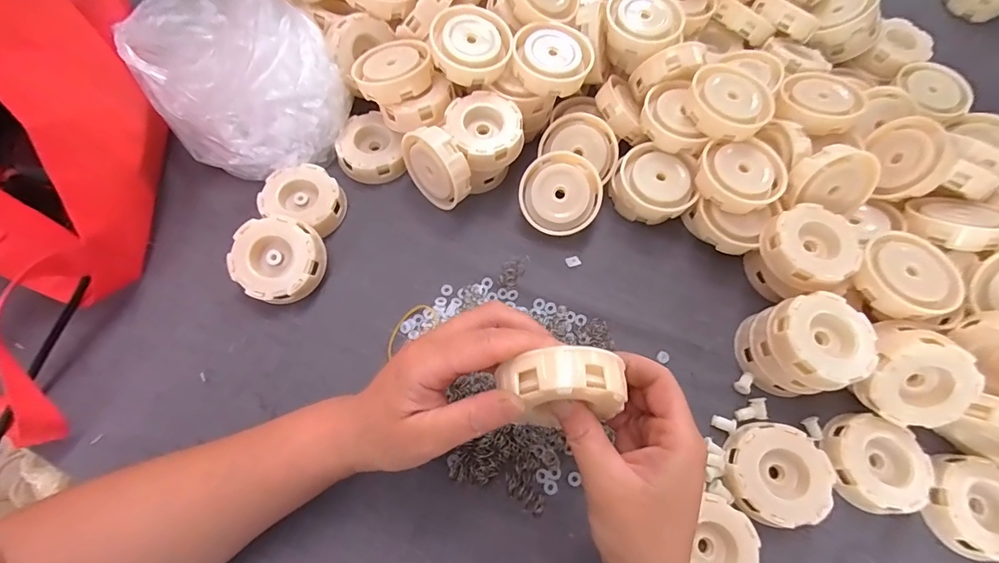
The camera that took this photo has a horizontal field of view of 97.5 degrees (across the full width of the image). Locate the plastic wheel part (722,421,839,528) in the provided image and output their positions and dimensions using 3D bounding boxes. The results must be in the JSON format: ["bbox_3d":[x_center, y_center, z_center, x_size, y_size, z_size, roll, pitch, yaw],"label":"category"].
[{"bbox_3d":[0.192,0.132,0.306,0.062,0.023,0.063,-4,68,-5],"label":"plastic wheel part"}]

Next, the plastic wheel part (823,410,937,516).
[{"bbox_3d":[0.271,0.128,0.313,0.060,0.019,0.063,3,67,-3],"label":"plastic wheel part"}]

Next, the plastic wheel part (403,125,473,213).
[{"bbox_3d":[-0.053,-0.094,0.365,0.067,0.061,0.019,47,59,5],"label":"plastic wheel part"}]

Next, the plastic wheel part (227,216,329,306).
[{"bbox_3d":[-0.170,-0.017,0.341,0.060,0.032,0.064,38,70,12],"label":"plastic wheel part"}]

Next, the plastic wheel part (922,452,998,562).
[{"bbox_3d":[0.340,0.160,0.311,0.066,0.018,0.066,1,70,-2],"label":"plastic wheel part"}]

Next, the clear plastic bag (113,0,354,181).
[{"bbox_3d":[-0.214,-0.175,0.363,0.143,0.101,0.142,43,71,13],"label":"clear plastic bag"}]

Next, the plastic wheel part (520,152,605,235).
[{"bbox_3d":[0.053,-0.076,0.376,0.067,0.022,0.065,9,94,-2],"label":"plastic wheel part"}]

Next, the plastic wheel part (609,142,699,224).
[{"bbox_3d":[0.135,-0.084,0.384,0.067,0.031,0.061,23,86,9],"label":"plastic wheel part"}]

